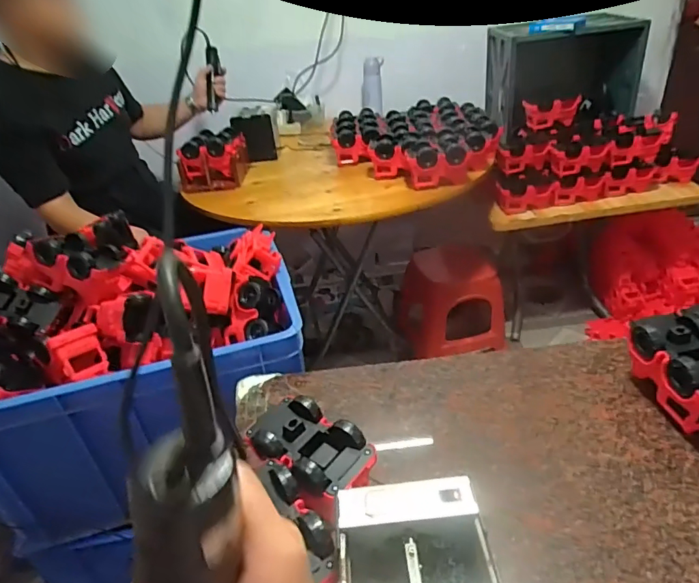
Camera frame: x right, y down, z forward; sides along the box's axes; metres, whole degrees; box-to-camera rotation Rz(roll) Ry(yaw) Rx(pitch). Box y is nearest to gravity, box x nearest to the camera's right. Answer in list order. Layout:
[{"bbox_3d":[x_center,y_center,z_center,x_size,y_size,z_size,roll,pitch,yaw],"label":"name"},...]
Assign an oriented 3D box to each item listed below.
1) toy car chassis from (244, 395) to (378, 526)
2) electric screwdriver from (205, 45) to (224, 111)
[{"bbox_3d":[-0.047,0.186,0.558,0.154,0.052,0.093,21,42,37],"label":"toy car chassis"},{"bbox_3d":[-0.410,-0.646,1.444,0.033,0.189,0.039,2,7,14],"label":"electric screwdriver"}]

